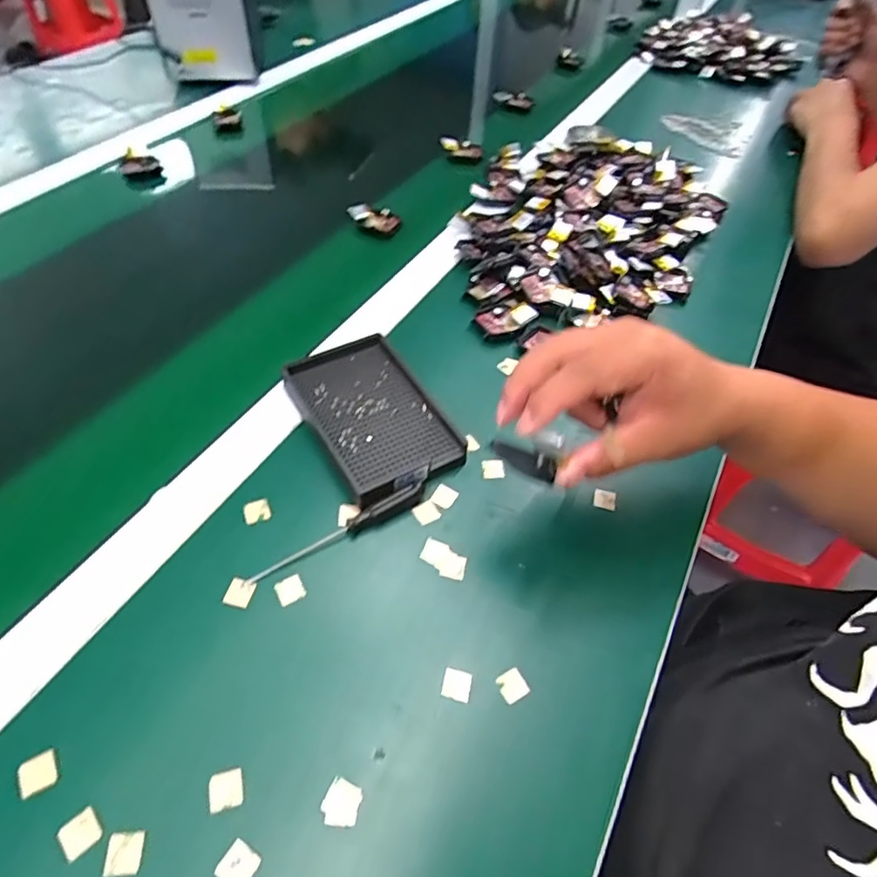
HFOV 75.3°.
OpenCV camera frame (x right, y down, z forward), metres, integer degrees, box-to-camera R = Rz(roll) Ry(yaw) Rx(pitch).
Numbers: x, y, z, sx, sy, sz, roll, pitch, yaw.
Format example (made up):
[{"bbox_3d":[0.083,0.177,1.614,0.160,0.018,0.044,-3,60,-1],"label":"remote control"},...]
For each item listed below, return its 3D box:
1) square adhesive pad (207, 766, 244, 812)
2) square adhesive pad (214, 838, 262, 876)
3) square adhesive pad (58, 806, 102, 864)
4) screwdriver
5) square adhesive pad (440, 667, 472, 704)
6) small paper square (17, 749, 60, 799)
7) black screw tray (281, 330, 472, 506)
[{"bbox_3d":[-0.108,0.178,0.289,0.017,0.004,0.017,-12,53,-13],"label":"square adhesive pad"},{"bbox_3d":[-0.096,0.203,0.270,0.016,0.004,0.017,27,55,17],"label":"square adhesive pad"},{"bbox_3d":[-0.174,0.190,0.274,0.017,0.004,0.017,-35,61,-27],"label":"square adhesive pad"},{"bbox_3d":[-0.060,0.059,0.380,0.136,0.013,0.014,-28,58,-23],"label":"screwdriver"},{"bbox_3d":[0.011,0.142,0.329,0.016,0.004,0.017,13,52,7],"label":"square adhesive pad"},{"bbox_3d":[-0.203,0.170,0.288,0.017,0.004,0.017,-25,57,-22],"label":"small paper square"},{"bbox_3d":[-0.051,-0.019,0.436,0.091,0.021,0.138,-26,57,-22],"label":"black screw tray"}]

